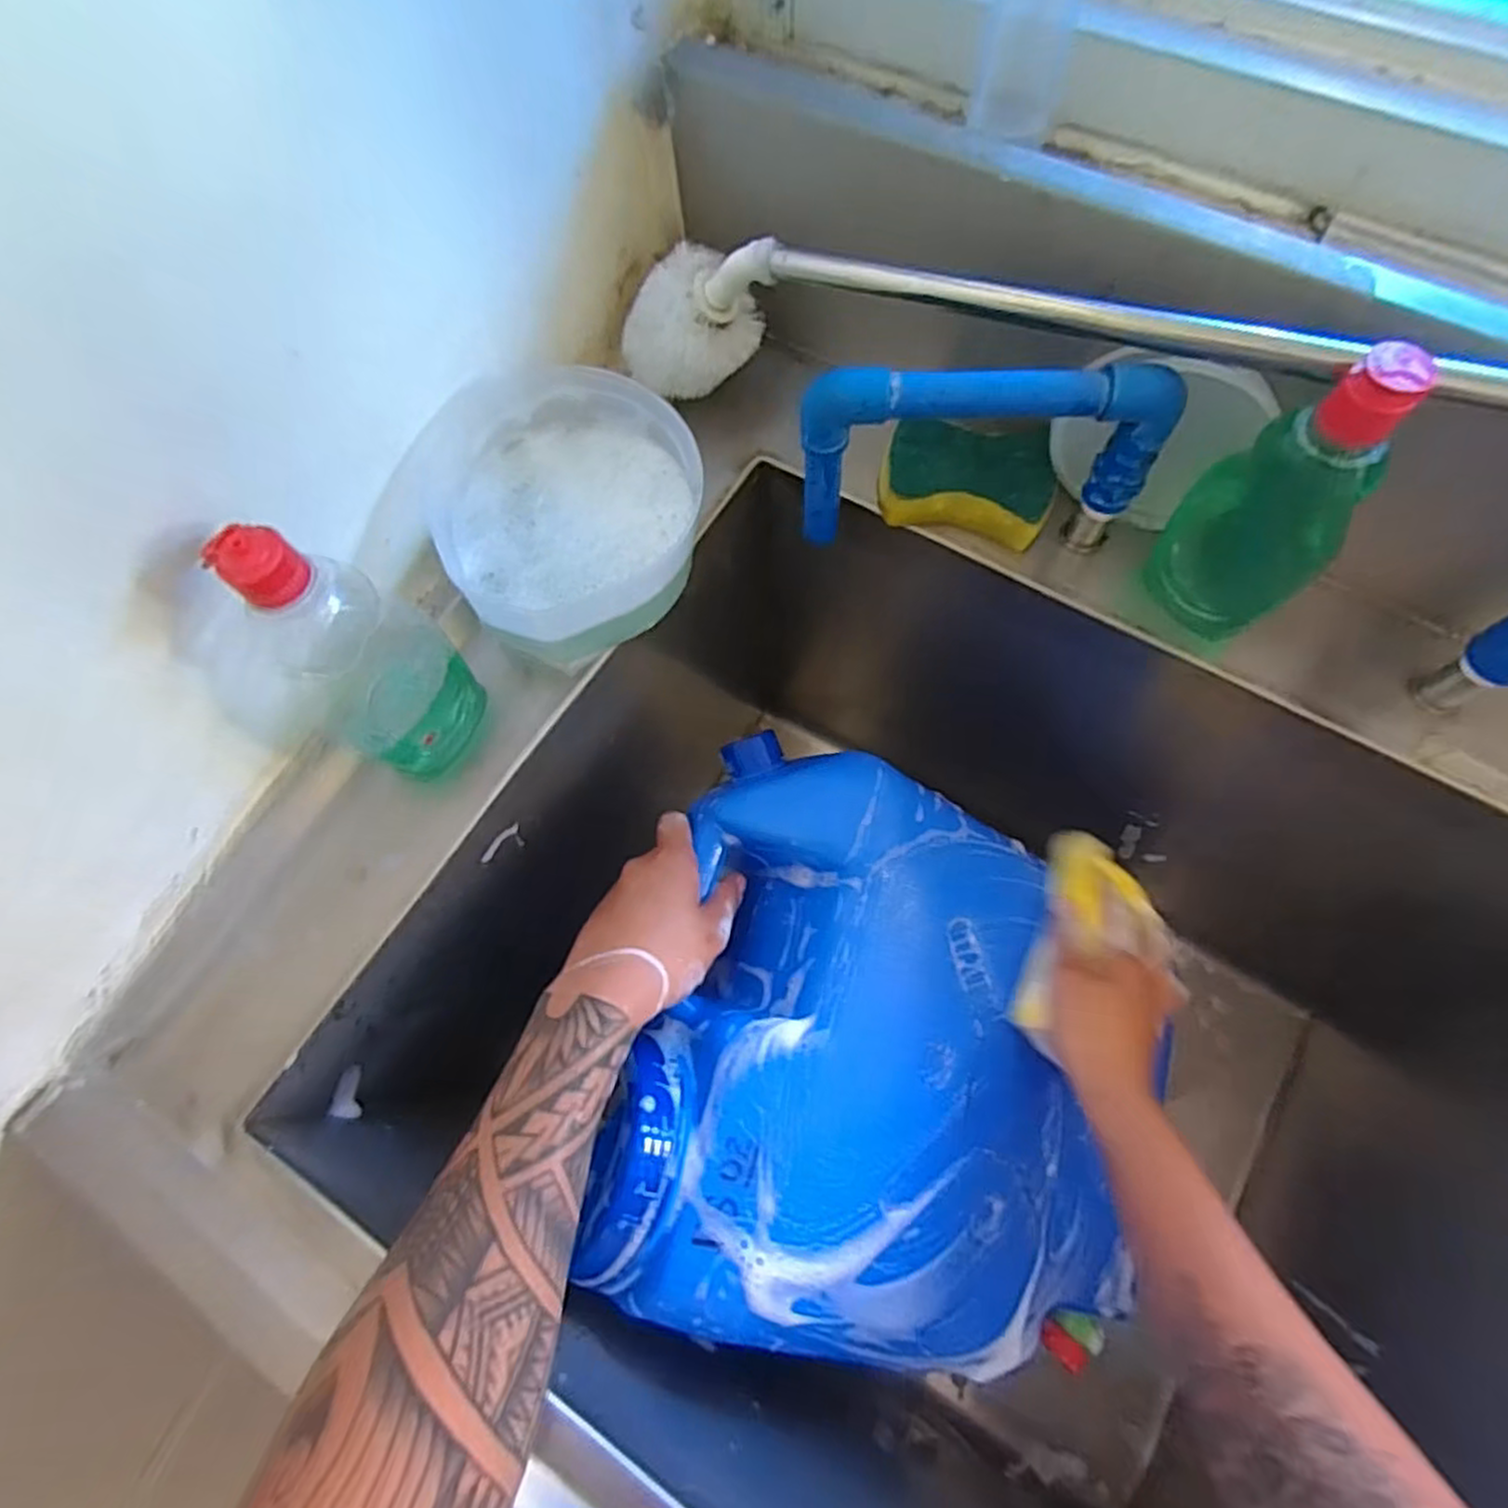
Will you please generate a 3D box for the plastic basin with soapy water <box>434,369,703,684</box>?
[{"bbox_3d":[-0.106,-0.136,0.428,0.145,0.073,0.140,-1,70,2],"label":"plastic basin with soapy water"}]

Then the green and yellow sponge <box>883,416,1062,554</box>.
[{"bbox_3d":[0.130,-0.170,0.456,0.100,0.027,0.073,7,70,5],"label":"green and yellow sponge"}]

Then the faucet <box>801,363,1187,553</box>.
[{"bbox_3d":[0.119,-0.156,0.395,0.182,0.100,0.029,-2,70,2],"label":"faucet"}]

